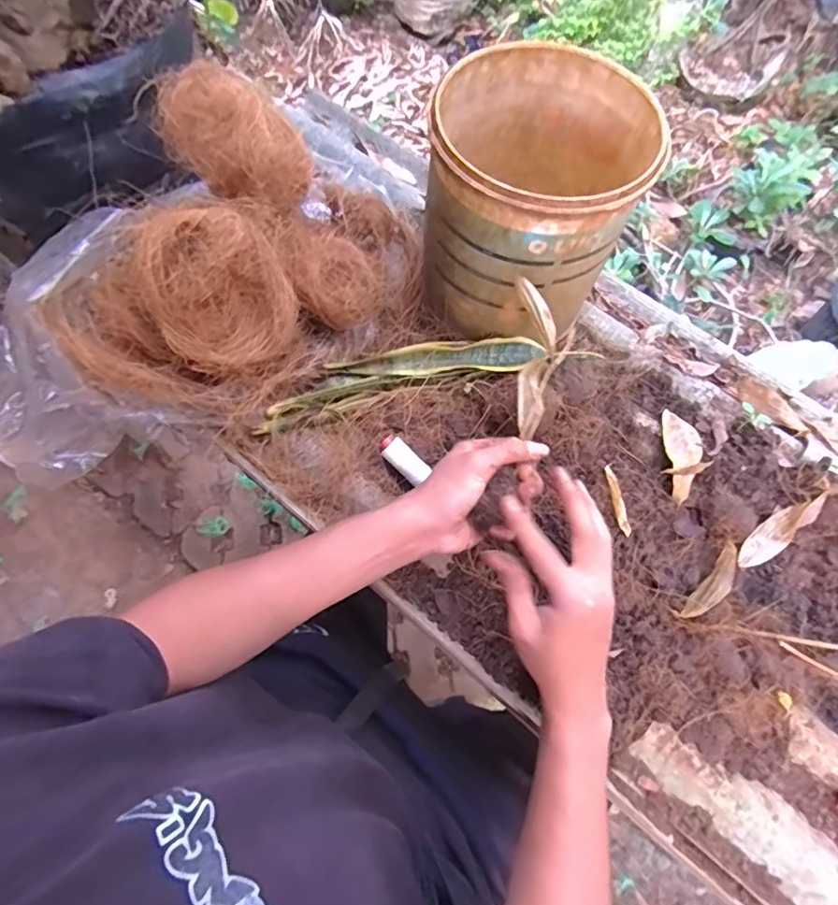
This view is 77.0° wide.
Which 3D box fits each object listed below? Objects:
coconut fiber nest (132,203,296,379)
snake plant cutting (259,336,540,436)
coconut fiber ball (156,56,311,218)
[{"bbox_3d":[-0.169,-0.136,0.441,0.110,0.055,0.133,-32,115,-17],"label":"coconut fiber nest"},{"bbox_3d":[-0.016,-0.073,0.490,0.267,0.021,0.043,-16,71,-5],"label":"snake plant cutting"},{"bbox_3d":[-0.167,-0.274,0.464,0.123,0.079,0.081,30,73,11],"label":"coconut fiber ball"}]

